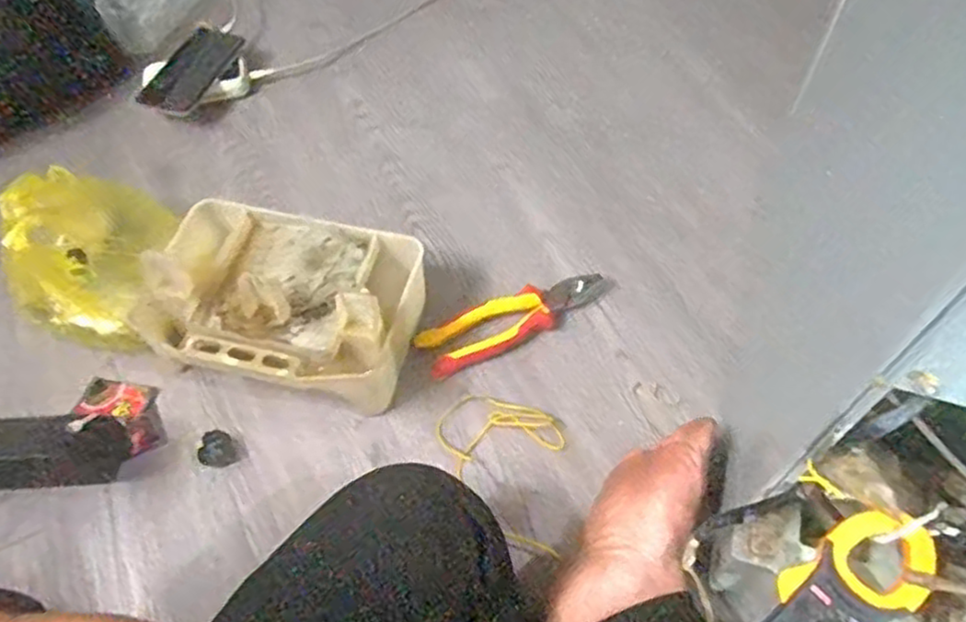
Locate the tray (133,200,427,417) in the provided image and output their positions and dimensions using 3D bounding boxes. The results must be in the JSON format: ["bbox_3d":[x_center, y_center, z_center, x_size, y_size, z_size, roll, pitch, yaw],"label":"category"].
[{"bbox_3d":[-0.189,-0.007,0.677,0.248,0.081,0.179,13,58,9],"label":"tray"}]

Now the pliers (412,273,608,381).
[{"bbox_3d":[0.033,0.006,0.707,0.196,0.022,0.047,-23,59,-13],"label":"pliers"}]

